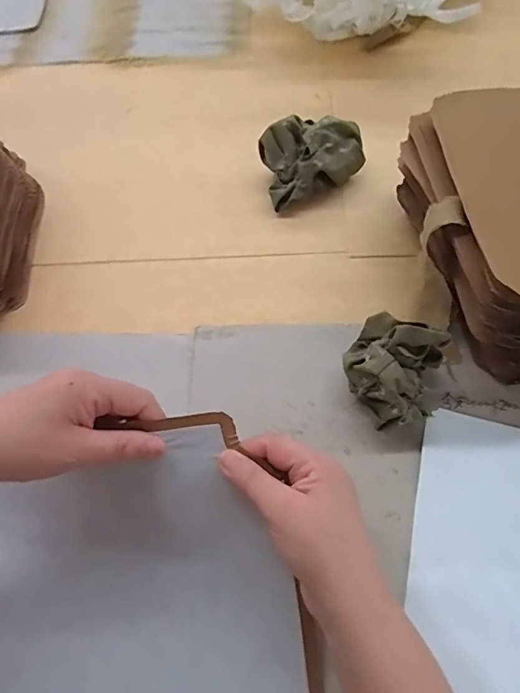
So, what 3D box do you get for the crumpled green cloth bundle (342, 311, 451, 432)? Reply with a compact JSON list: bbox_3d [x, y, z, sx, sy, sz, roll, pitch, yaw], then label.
[{"bbox_3d":[0.104,0.023,0.393,0.072,0.060,0.079,-1,62,3],"label":"crumpled green cloth bundle"}]

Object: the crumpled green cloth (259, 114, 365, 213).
[{"bbox_3d":[0.056,-0.203,0.520,0.110,0.061,0.069,-20,62,-7],"label":"crumpled green cloth"}]

